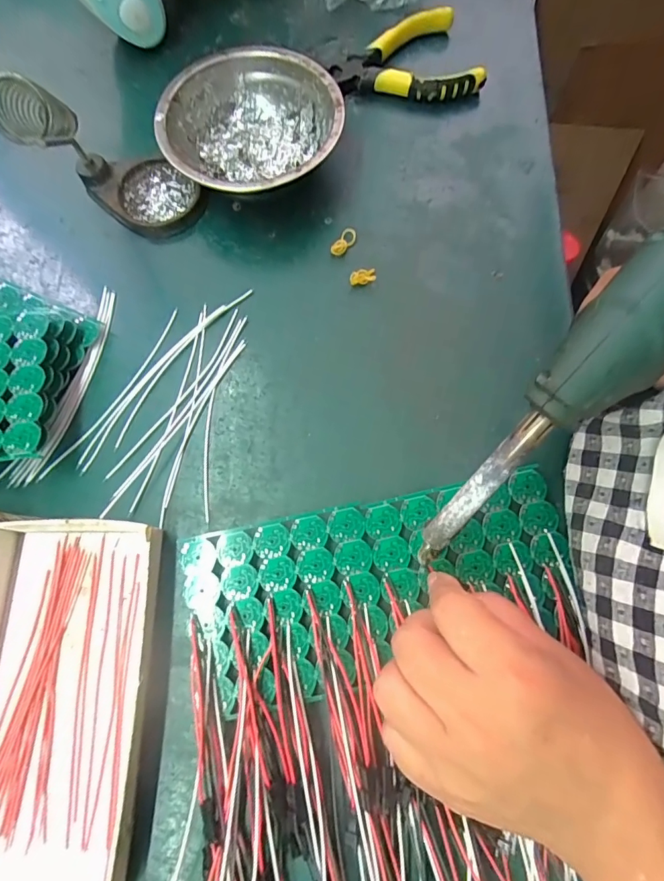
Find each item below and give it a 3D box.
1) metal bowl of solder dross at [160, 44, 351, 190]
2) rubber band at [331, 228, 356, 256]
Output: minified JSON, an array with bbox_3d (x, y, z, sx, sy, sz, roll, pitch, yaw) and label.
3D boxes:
[{"bbox_3d":[-0.056,-0.218,0.316,0.121,0.042,0.119,0,74,1],"label":"metal bowl of solder dross"},{"bbox_3d":[0.009,-0.144,0.315,0.012,0.005,0.022,33,78,10],"label":"rubber band"}]

